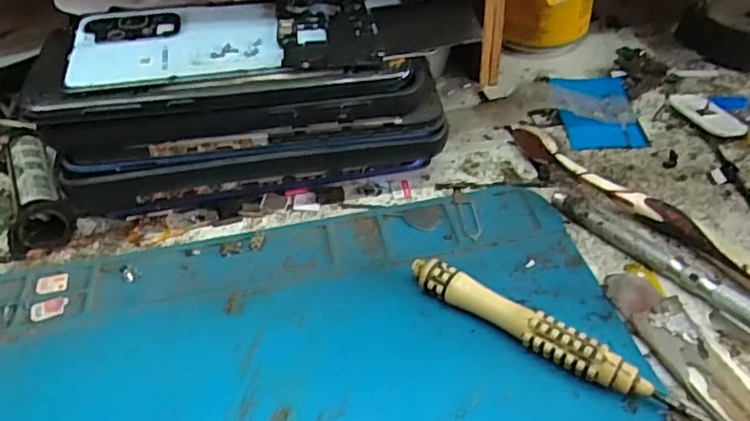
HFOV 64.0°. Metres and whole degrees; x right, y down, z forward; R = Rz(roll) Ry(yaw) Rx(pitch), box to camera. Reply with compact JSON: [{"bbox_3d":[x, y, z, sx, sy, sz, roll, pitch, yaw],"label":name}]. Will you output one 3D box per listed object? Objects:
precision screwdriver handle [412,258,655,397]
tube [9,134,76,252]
[{"bbox_3d":[0.053,0.043,0.220,0.091,0.013,0.013,27,52,28],"label":"precision screwdriver handle"},{"bbox_3d":[-0.161,-0.009,0.286,0.023,0.022,0.067,-26,48,-21],"label":"tube"}]

